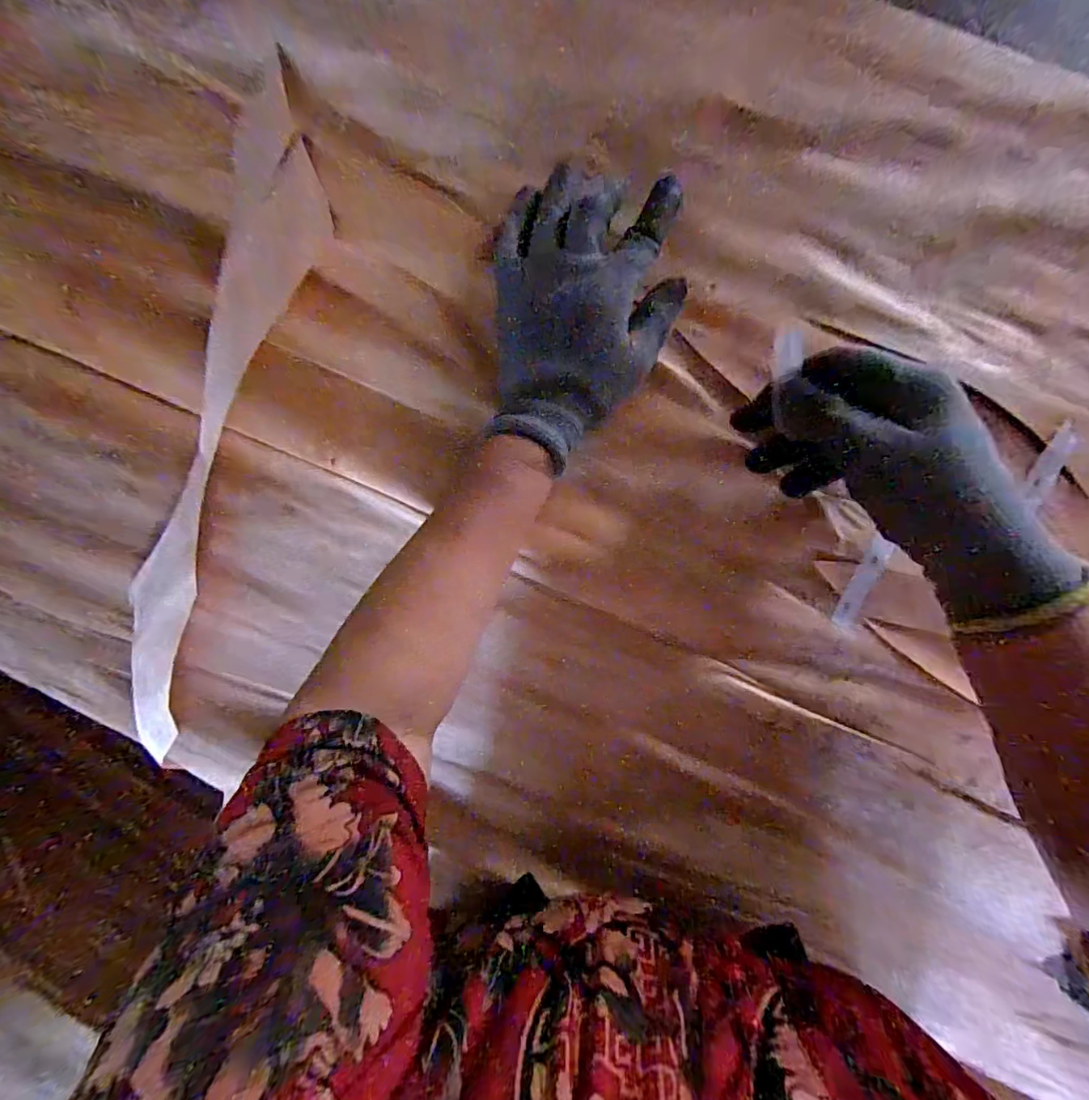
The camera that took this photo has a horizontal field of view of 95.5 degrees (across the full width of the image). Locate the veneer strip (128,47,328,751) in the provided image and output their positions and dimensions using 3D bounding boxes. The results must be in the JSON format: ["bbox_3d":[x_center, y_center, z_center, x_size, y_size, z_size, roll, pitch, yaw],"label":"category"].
[{"bbox_3d":[-0.235,-0.066,0.351,0.066,0.016,0.486,20,99,-1],"label":"veneer strip"}]

